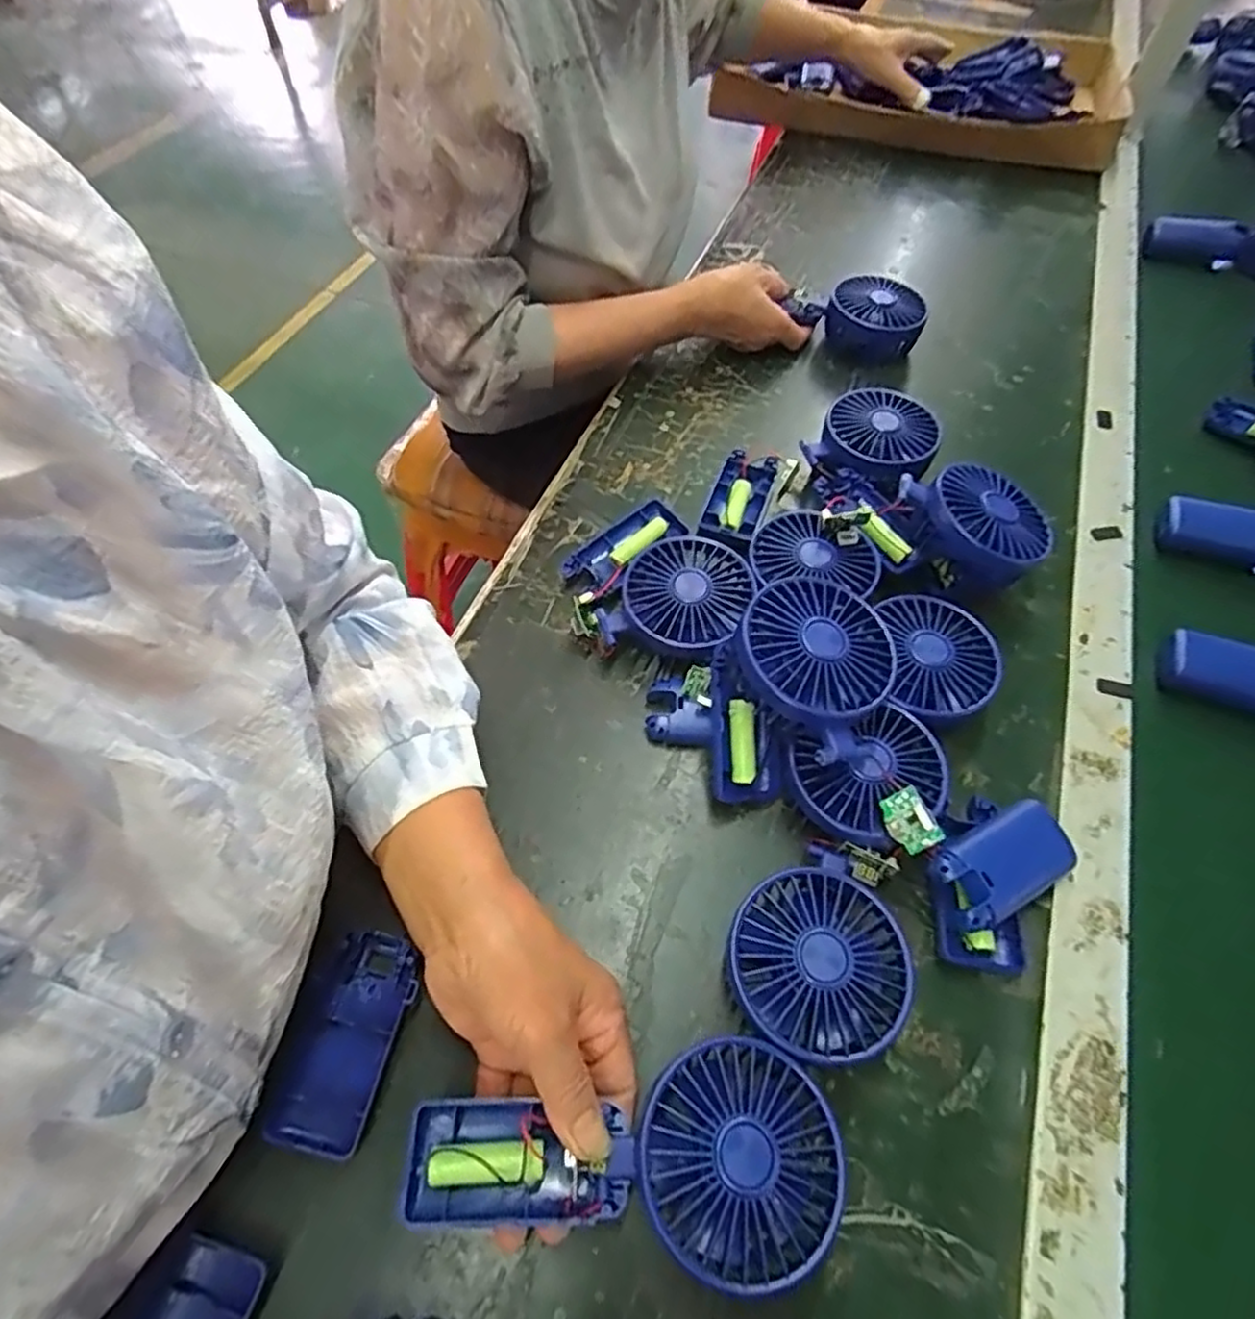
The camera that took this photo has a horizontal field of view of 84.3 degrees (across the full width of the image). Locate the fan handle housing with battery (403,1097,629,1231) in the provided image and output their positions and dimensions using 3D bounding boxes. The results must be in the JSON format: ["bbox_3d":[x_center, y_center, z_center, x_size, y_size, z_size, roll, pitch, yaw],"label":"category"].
[{"bbox_3d":[-0.048,0.217,0.296,0.094,0.020,0.046,7,58,5],"label":"fan handle housing with battery"}]

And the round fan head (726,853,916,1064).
[{"bbox_3d":[0.094,0.154,0.351,0.086,0.045,0.082,0,58,0],"label":"round fan head"}]

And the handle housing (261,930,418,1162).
[{"bbox_3d":[-0.139,0.190,0.349,0.046,0.016,0.095,13,59,9],"label":"handle housing"}]

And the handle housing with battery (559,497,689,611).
[{"bbox_3d":[-0.008,-0.076,0.513,0.051,0.023,0.104,38,66,22],"label":"handle housing with battery"}]

